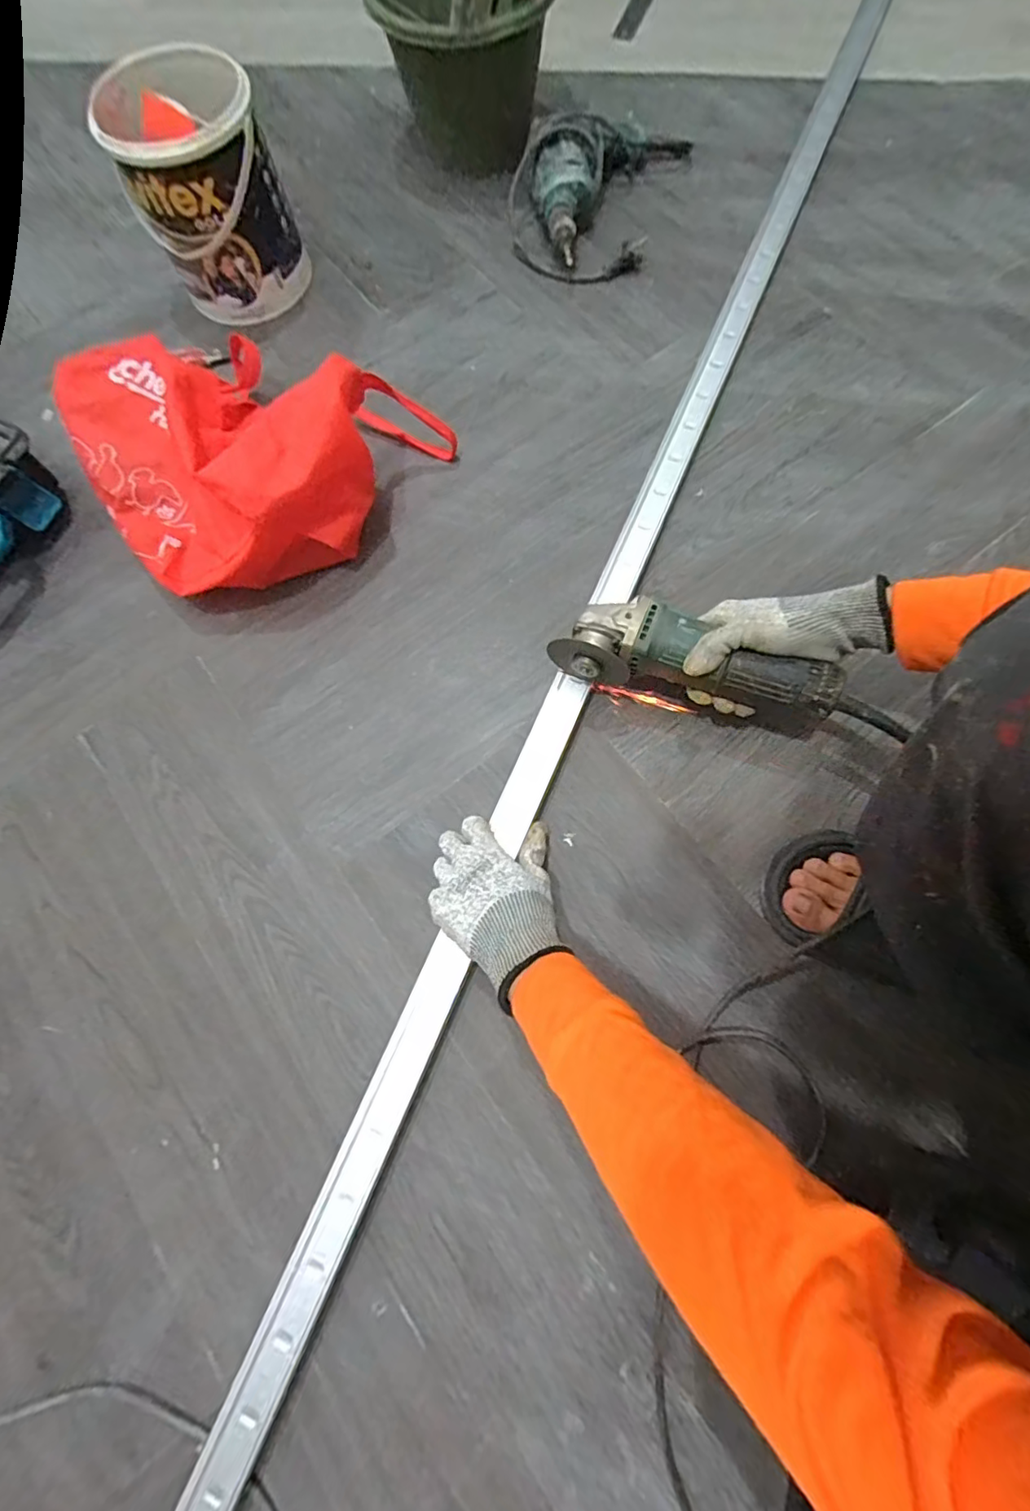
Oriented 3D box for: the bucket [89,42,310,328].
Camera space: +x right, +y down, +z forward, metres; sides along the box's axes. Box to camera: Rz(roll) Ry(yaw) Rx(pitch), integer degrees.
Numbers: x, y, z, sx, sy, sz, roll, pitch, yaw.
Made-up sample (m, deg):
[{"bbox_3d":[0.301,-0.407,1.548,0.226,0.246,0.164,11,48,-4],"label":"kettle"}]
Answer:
[{"bbox_3d":[-0.386,-0.711,0.709,0.169,0.191,0.183,-1,74,2],"label":"bucket"}]

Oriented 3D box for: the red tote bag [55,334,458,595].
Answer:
[{"bbox_3d":[-0.316,-0.364,0.633,0.350,0.150,0.343,38,79,12],"label":"red tote bag"}]

